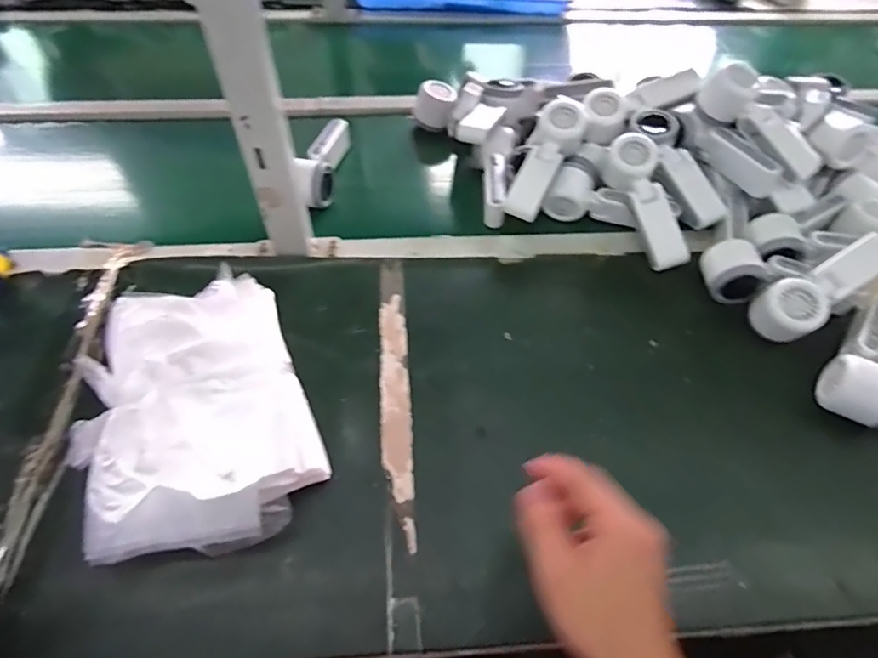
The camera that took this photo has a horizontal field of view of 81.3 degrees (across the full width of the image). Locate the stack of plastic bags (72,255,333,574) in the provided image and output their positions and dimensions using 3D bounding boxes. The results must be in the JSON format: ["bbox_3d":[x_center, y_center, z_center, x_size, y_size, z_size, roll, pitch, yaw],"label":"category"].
[{"bbox_3d":[-0.222,0.075,0.450,0.195,0.074,0.248,-19,56,-15],"label":"stack of plastic bags"}]

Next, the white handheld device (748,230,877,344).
[{"bbox_3d":[0.417,-0.048,0.546,0.160,0.049,0.057,-33,59,-3],"label":"white handheld device"}]

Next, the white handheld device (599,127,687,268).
[{"bbox_3d":[0.250,-0.153,0.629,0.054,0.054,0.170,-19,85,-15],"label":"white handheld device"}]

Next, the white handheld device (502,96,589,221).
[{"bbox_3d":[0.129,-0.212,0.641,0.061,0.051,0.174,25,76,16],"label":"white handheld device"}]

